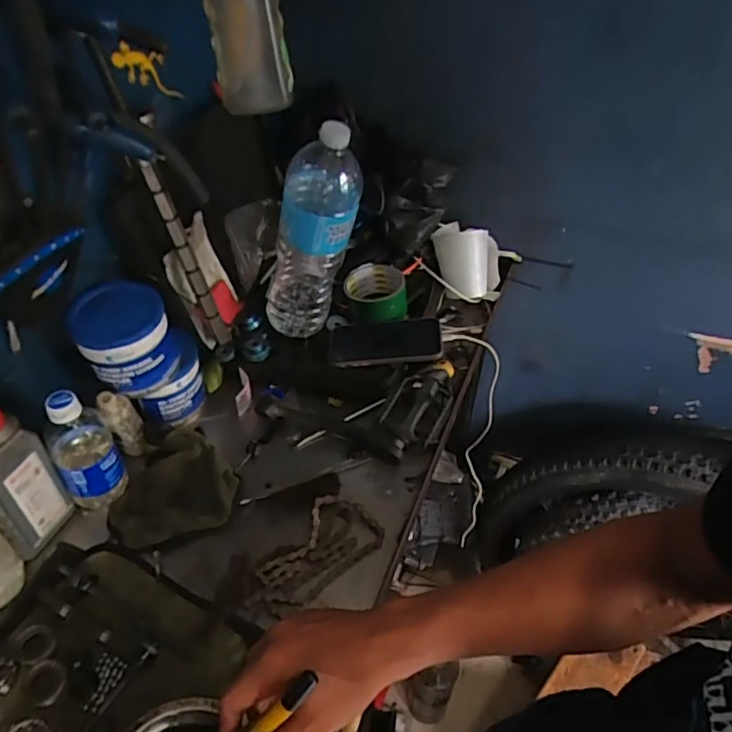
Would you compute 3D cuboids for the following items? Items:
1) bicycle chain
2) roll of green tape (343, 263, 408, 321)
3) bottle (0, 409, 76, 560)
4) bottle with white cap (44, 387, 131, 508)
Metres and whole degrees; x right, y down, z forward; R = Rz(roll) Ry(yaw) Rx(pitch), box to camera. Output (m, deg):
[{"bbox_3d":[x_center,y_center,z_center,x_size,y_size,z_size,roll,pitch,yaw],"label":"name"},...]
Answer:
[{"bbox_3d":[-0.058,0.202,0.627,0.149,0.019,0.078,-32,52,-28],"label":"bicycle chain"},{"bbox_3d":[0.014,-0.100,0.827,0.087,0.050,0.087,-1,44,0],"label":"roll of green tape"},{"bbox_3d":[-0.370,0.117,0.593,0.052,0.169,0.078,15,47,16],"label":"bottle"},{"bbox_3d":[-0.313,0.090,0.637,0.064,0.152,0.060,-27,50,-24],"label":"bottle with white cap"}]

